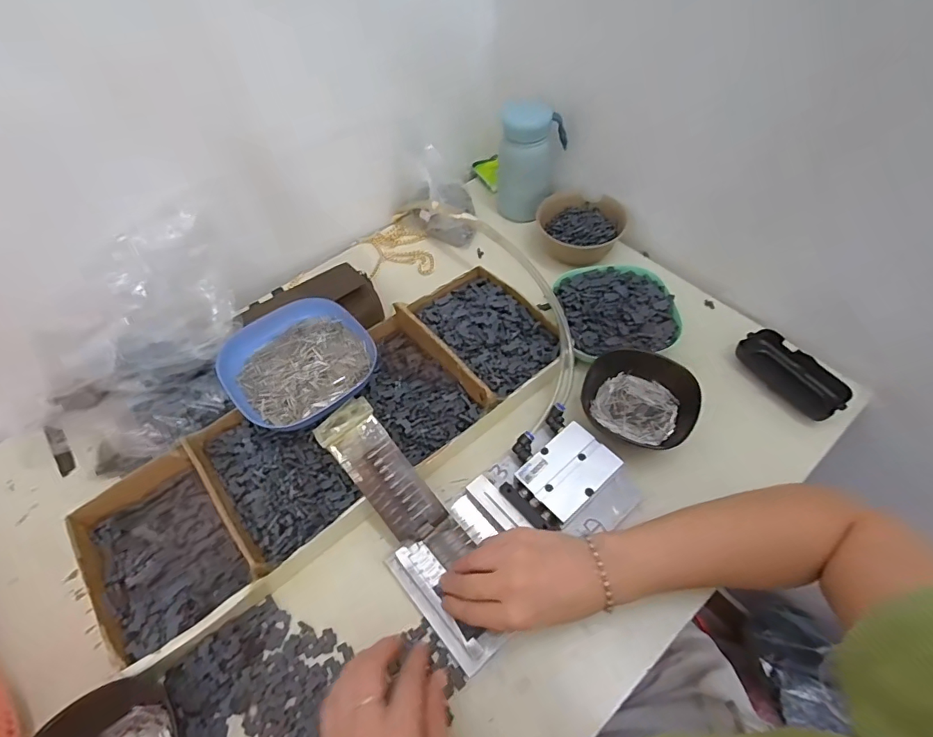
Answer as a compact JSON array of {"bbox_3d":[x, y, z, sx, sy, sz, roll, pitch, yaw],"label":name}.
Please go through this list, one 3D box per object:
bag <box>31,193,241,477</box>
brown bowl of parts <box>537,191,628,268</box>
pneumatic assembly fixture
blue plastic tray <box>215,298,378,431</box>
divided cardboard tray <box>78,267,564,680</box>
[{"bbox_3d":[-0.325,-0.026,0.506,0.160,0.130,0.244,27,61,21],"label":"bag"},{"bbox_3d":[0.152,-0.193,0.644,0.106,0.046,0.101,-27,57,-15],"label":"brown bowl of parts"},{"bbox_3d":[0.011,0.096,0.442,0.217,0.080,0.221,-36,60,-19],"label":"pneumatic assembly fixture"},{"bbox_3d":[-0.176,-0.005,0.505,0.140,0.045,0.130,-36,60,-19],"label":"blue plastic tray"},{"bbox_3d":[-0.122,0.058,0.481,0.489,0.061,0.185,-32,59,-17],"label":"divided cardboard tray"}]

